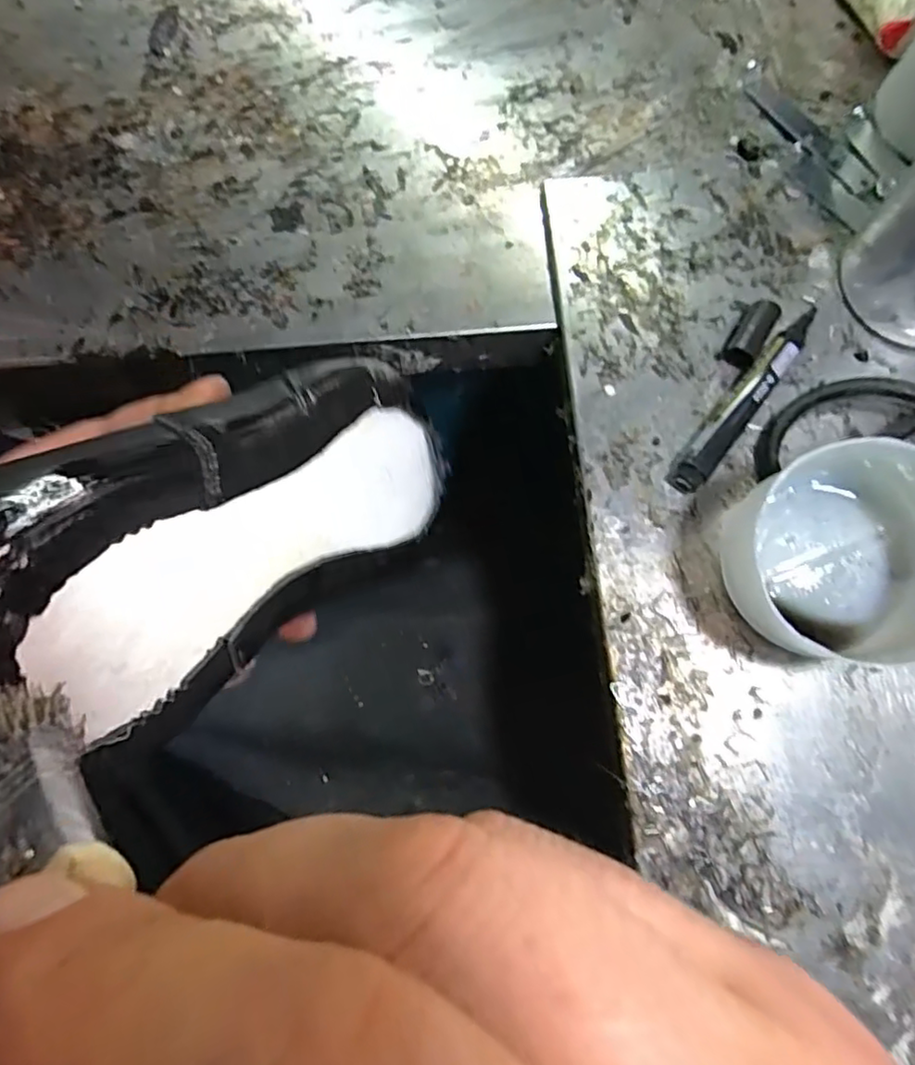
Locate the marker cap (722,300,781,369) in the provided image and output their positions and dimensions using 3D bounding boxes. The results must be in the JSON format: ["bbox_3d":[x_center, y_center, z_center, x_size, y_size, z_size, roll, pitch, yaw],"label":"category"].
[{"bbox_3d":[0.159,-0.108,0.339,0.017,0.014,0.038,29,77,8],"label":"marker cap"}]

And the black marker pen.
[{"bbox_3d":[0.150,-0.071,0.328,0.017,0.018,0.125,37,78,10],"label":"black marker pen"}]

